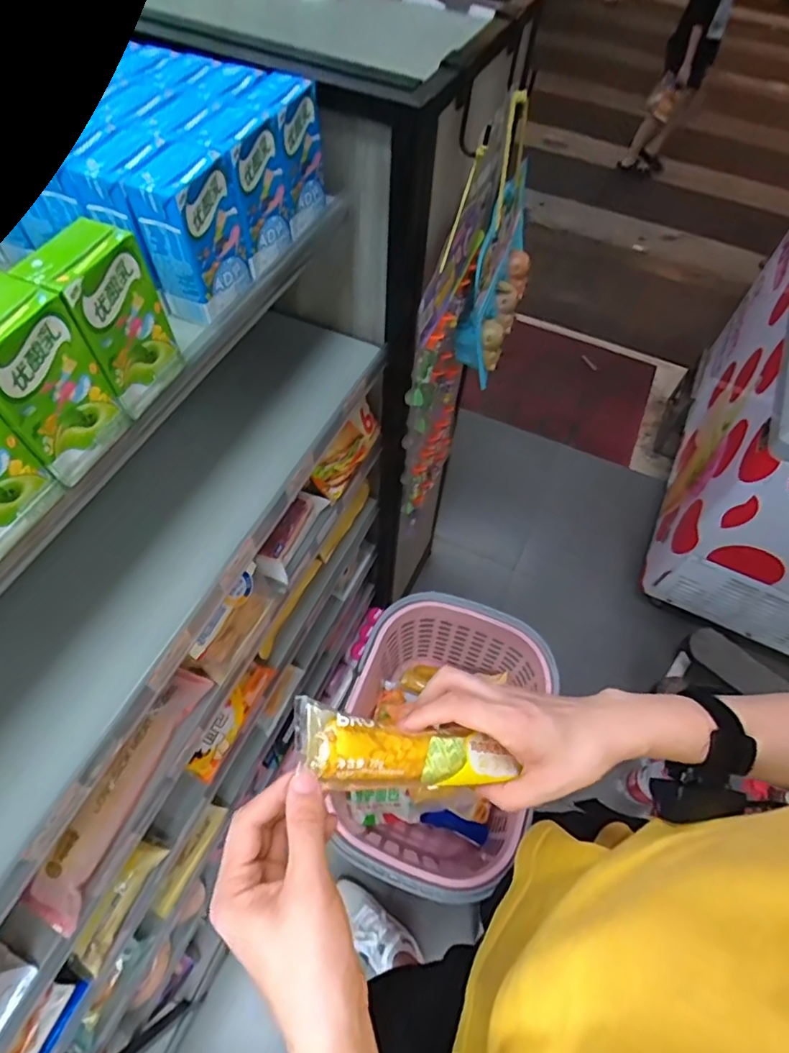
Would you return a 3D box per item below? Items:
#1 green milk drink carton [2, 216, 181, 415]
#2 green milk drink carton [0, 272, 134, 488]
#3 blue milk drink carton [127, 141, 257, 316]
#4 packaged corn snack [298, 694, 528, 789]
[{"bbox_3d":[-0.191,-0.137,0.363,0.041,0.105,0.064,26,61,11],"label":"green milk drink carton"},{"bbox_3d":[-0.220,-0.086,0.331,0.045,0.103,0.065,21,60,8],"label":"green milk drink carton"},{"bbox_3d":[-0.153,-0.223,0.410,0.045,0.096,0.066,21,60,8],"label":"blue milk drink carton"},{"bbox_3d":[0.009,0.166,0.393,0.167,0.028,0.050,19,56,-23],"label":"packaged corn snack"}]

